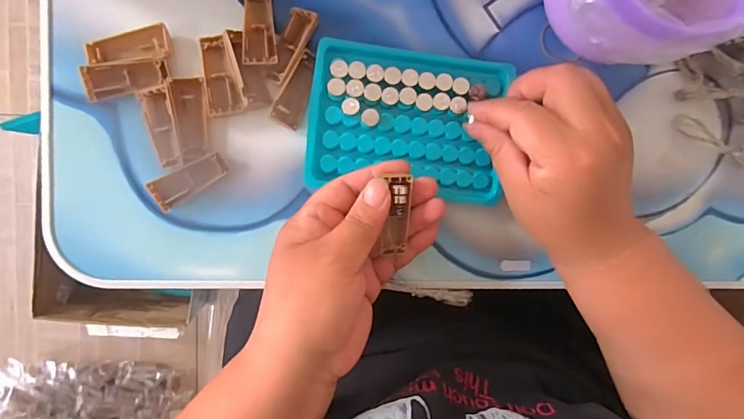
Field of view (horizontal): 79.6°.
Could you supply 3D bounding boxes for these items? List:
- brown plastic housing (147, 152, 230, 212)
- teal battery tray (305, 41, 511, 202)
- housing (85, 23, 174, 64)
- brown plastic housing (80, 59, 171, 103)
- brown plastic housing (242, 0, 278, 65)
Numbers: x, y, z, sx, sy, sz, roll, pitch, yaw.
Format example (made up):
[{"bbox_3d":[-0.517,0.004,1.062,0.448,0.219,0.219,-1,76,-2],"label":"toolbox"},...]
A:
[{"bbox_3d":[-0.117,-0.019,0.287,0.048,0.007,0.018,-32,97,-4],"label":"brown plastic housing"},{"bbox_3d":[0.024,-0.059,0.295,0.128,0.014,0.098,4,93,-7],"label":"teal battery tray"},{"bbox_3d":[-0.151,-0.102,0.279,0.048,0.010,0.021,-10,95,-6],"label":"housing"},{"bbox_3d":[-0.153,-0.082,0.280,0.049,0.010,0.020,-11,95,-6],"label":"brown plastic housing"},{"bbox_3d":[-0.072,-0.116,0.284,0.020,0.007,0.049,-2,91,-9],"label":"brown plastic housing"}]

